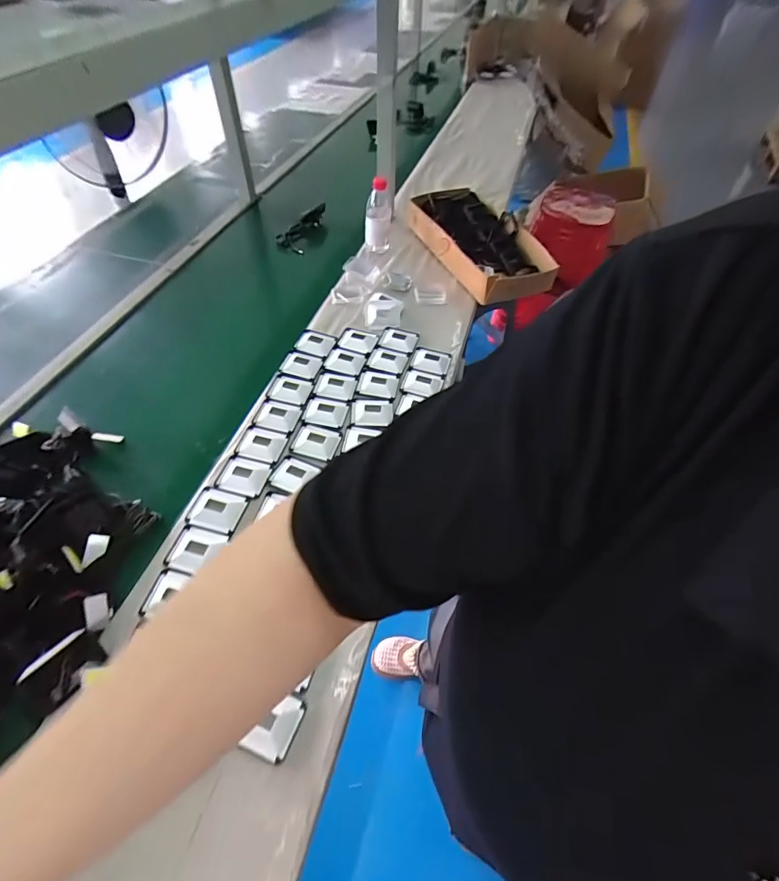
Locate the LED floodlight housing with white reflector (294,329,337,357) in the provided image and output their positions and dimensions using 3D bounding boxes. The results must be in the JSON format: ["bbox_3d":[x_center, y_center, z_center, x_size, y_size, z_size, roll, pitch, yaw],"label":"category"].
[{"bbox_3d":[-0.162,-0.214,0.946,0.078,0.019,0.059,13,53,9],"label":"LED floodlight housing with white reflector"}]

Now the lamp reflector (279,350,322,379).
[{"bbox_3d":[-0.182,-0.157,0.891,0.081,0.012,0.065,14,54,11],"label":"lamp reflector"}]

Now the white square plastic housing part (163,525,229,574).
[{"bbox_3d":[-0.287,0.159,0.645,0.072,0.012,0.067,12,53,8],"label":"white square plastic housing part"}]

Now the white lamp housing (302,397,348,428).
[{"bbox_3d":[-0.121,-0.057,0.819,0.075,0.010,0.060,11,50,8],"label":"white lamp housing"}]

